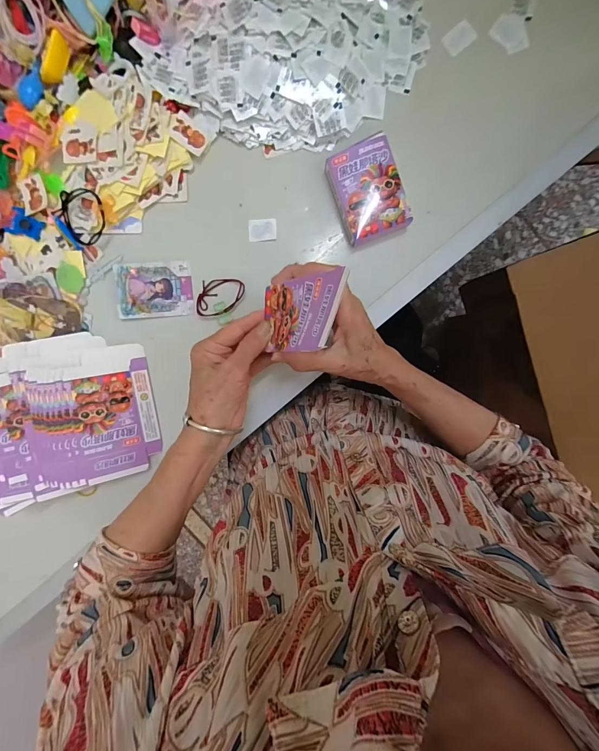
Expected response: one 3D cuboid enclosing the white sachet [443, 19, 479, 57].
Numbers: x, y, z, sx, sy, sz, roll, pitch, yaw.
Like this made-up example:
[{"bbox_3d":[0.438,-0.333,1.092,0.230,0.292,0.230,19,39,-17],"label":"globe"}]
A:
[{"bbox_3d":[0.169,-0.357,0.338,0.034,0.006,0.023,-38,92,5],"label":"white sachet"}]

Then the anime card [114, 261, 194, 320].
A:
[{"bbox_3d":[-0.168,-0.099,0.371,0.085,0.004,0.061,-4,97,-4],"label":"anime card"}]

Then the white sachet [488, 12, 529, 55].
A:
[{"bbox_3d":[0.224,-0.359,0.335,0.040,0.005,0.032,42,96,-1],"label":"white sachet"}]

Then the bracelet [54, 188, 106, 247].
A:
[{"bbox_3d":[-0.240,-0.177,0.352,0.055,0.012,0.054,0,95,3],"label":"bracelet"}]

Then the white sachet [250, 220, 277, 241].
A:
[{"bbox_3d":[-0.042,-0.165,0.361,0.031,0.004,0.024,-1,95,3],"label":"white sachet"}]

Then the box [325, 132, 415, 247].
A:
[{"bbox_3d":[0.073,-0.196,0.345,0.069,0.028,0.096,-19,94,4],"label":"box"}]

